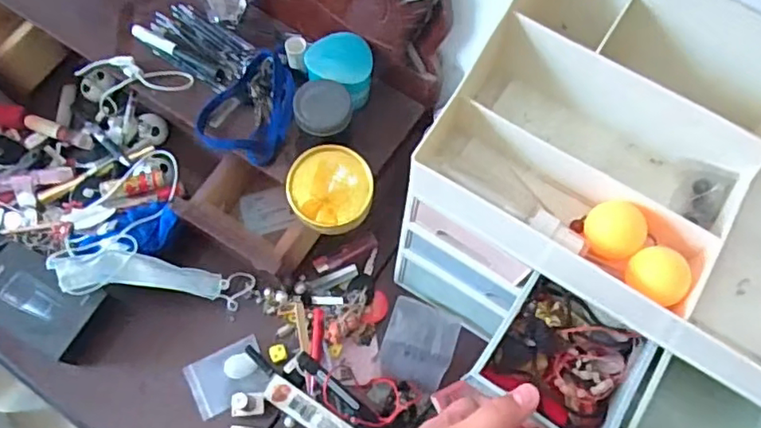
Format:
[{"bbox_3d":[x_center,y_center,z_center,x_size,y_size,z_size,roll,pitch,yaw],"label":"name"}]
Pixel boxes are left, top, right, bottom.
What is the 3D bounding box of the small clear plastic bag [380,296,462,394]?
[{"bbox_3d":[0.039,0.138,0.617,0.071,0.022,0.084,18,98,2],"label":"small clear plastic bag"}]

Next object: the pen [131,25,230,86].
[{"bbox_3d":[-0.220,-0.177,0.656,0.123,0.015,0.018,28,70,9],"label":"pen"}]

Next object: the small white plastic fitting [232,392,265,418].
[{"bbox_3d":[-0.128,0.186,0.578,0.026,0.079,0.023,2,68,-1],"label":"small white plastic fitting"}]

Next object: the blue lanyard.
[{"bbox_3d":[-0.135,-0.115,0.619,0.098,0.045,0.114,19,69,5],"label":"blue lanyard"}]

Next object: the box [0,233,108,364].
[{"bbox_3d":[-0.384,0.082,0.626,0.173,0.032,0.082,26,70,8],"label":"box"}]

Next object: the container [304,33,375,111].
[{"bbox_3d":[-0.042,-0.149,0.622,0.070,0.057,0.061,24,69,7],"label":"container"}]

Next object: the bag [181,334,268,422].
[{"bbox_3d":[-0.161,0.171,0.625,0.077,0.014,0.061,-23,71,-11],"label":"bag"}]

